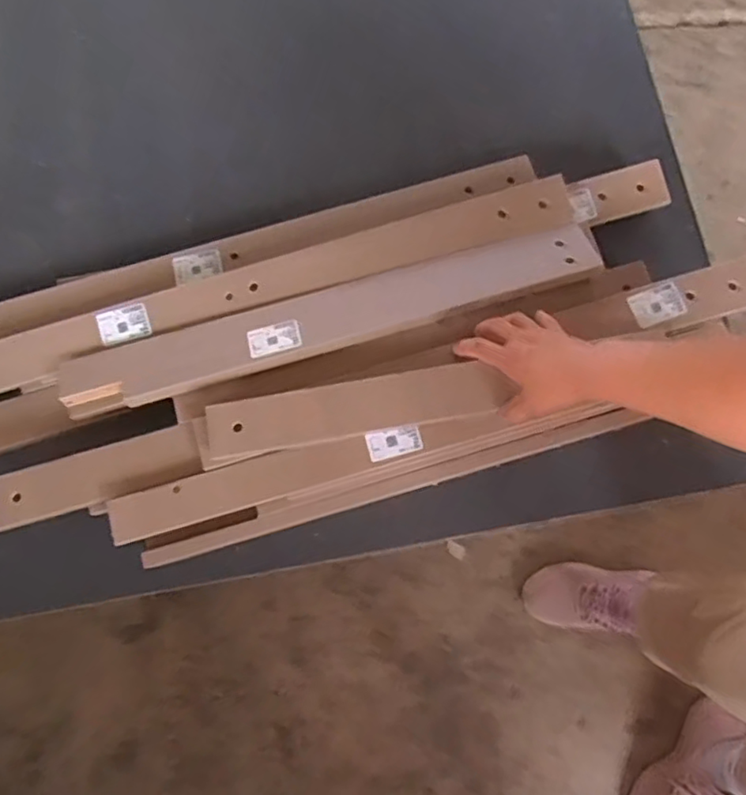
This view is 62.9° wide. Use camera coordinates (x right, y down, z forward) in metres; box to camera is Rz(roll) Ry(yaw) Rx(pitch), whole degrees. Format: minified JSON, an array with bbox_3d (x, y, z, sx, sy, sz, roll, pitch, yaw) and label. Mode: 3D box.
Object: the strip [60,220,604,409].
[{"bbox_3d":[-0.049,-0.092,0.737,0.657,0.030,0.086,-16,63,-1],"label":"strip"}]

